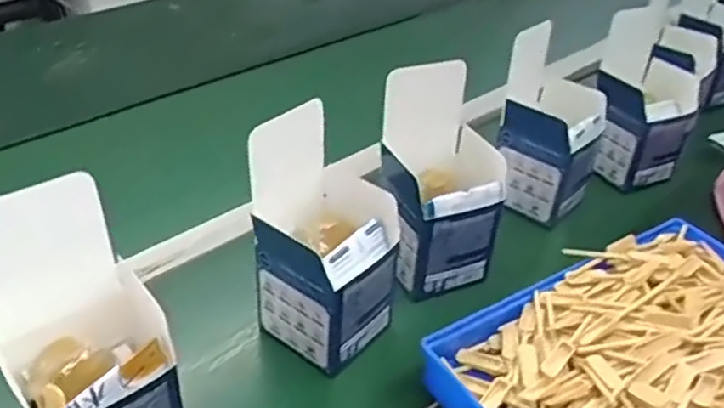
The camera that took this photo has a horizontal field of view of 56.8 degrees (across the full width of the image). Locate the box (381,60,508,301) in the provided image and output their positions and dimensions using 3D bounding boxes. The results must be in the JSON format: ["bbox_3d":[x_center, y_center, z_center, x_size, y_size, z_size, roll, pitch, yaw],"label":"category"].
[{"bbox_3d":[0.068,-0.022,0.584,0.093,0.175,0.095,-13,39,-22],"label":"box"}]

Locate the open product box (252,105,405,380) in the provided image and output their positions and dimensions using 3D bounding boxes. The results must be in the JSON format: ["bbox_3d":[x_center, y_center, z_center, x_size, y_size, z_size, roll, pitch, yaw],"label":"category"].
[{"bbox_3d":[-0.024,0.024,0.516,0.093,0.169,0.102,28,42,30],"label":"open product box"}]

